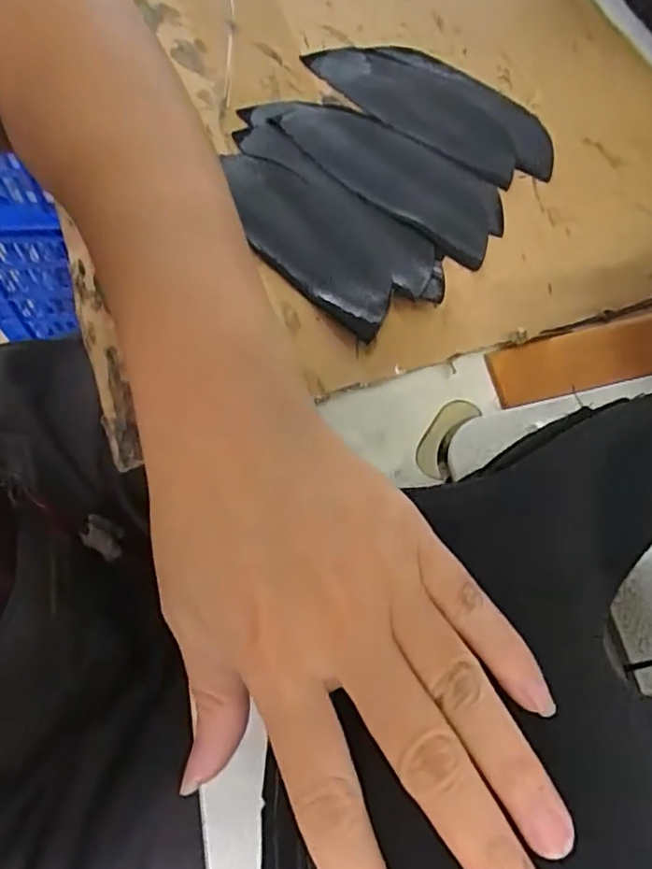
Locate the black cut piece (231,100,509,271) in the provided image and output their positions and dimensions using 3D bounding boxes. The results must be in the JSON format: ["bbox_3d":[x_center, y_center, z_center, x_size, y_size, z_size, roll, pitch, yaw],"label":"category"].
[{"bbox_3d":[0.024,-0.142,0.331,0.147,0.004,0.057,31,67,12],"label":"black cut piece"}]

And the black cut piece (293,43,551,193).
[{"bbox_3d":[0.061,-0.186,0.354,0.147,0.006,0.060,32,68,13],"label":"black cut piece"}]

